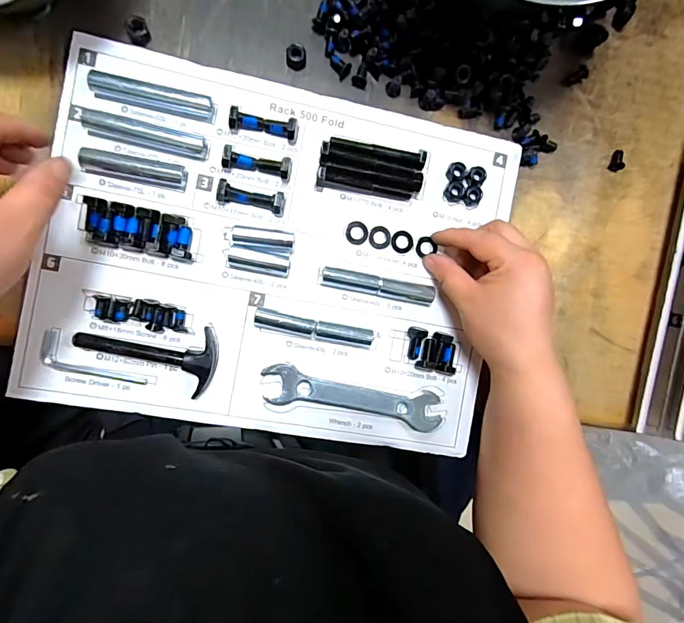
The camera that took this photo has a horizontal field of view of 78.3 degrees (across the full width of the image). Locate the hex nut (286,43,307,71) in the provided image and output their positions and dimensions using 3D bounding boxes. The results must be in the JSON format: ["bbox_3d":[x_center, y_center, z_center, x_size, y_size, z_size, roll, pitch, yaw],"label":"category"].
[{"bbox_3d":[-0.037,-0.207,0.341,0.016,0.010,0.016,4,90,-8],"label":"hex nut"}]

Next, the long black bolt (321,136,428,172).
[{"bbox_3d":[0.027,-0.130,0.346,0.085,0.013,0.018,8,90,-8],"label":"long black bolt"}]

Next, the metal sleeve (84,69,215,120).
[{"bbox_3d":[-0.144,-0.166,0.320,0.087,0.015,0.013,11,89,-8],"label":"metal sleeve"}]

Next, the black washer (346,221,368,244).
[{"bbox_3d":[0.013,-0.066,0.352,0.019,0.004,0.019,0,91,-8],"label":"black washer"}]

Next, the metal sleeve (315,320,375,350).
[{"bbox_3d":[0.002,0.019,0.347,0.049,0.014,0.017,12,89,-8],"label":"metal sleeve"}]

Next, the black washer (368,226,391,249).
[{"bbox_3d":[0.032,-0.063,0.355,0.018,0.004,0.019,0,91,-8],"label":"black washer"}]

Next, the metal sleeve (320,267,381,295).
[{"bbox_3d":[0.007,-0.025,0.346,0.048,0.014,0.015,10,90,-8],"label":"metal sleeve"}]

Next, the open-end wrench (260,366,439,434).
[{"bbox_3d":[0.012,0.073,0.352,0.152,0.009,0.033,12,89,-8],"label":"open-end wrench"}]

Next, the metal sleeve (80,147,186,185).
[{"bbox_3d":[-0.159,-0.111,0.320,0.072,0.013,0.014,10,90,-8],"label":"metal sleeve"}]

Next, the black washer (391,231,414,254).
[{"bbox_3d":[0.052,-0.059,0.357,0.019,0.004,0.019,0,91,-8],"label":"black washer"}]

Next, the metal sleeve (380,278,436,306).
[{"bbox_3d":[0.055,-0.016,0.351,0.047,0.019,0.016,11,89,-8],"label":"metal sleeve"}]

